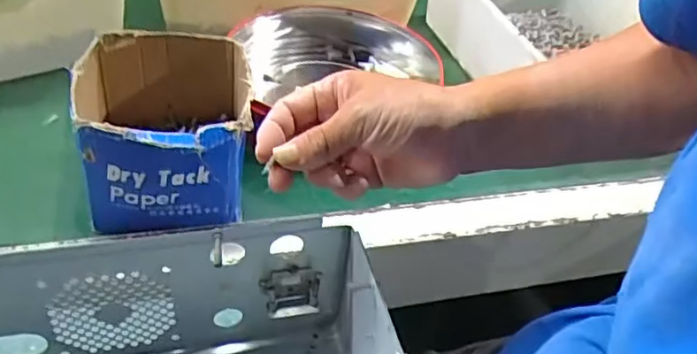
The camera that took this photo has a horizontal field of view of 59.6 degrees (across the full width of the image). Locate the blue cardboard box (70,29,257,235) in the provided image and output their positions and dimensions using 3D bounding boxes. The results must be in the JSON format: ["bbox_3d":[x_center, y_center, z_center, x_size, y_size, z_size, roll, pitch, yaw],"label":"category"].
[{"bbox_3d":[-0.161,-0.044,0.541,0.130,0.106,0.153,-4,42,-13],"label":"blue cardboard box"}]

